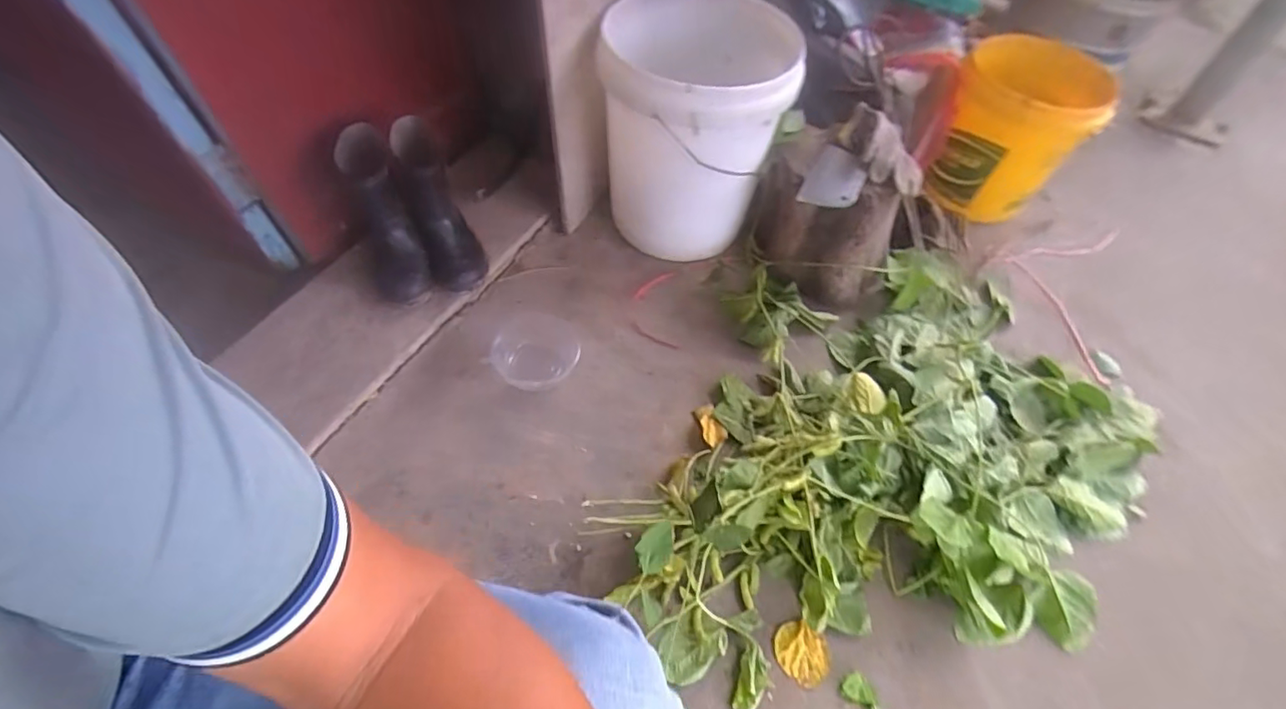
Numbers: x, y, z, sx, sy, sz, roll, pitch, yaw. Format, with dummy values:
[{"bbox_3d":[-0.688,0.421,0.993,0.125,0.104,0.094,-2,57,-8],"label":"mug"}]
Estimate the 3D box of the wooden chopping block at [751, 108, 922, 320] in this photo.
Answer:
[{"bbox_3d":[0.338,-0.251,0.994,0.252,0.268,0.200,20,56,10],"label":"wooden chopping block"}]

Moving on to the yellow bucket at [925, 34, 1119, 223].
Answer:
[{"bbox_3d":[0.727,-0.432,1.135,0.237,0.293,0.228,0,54,0],"label":"yellow bucket"}]

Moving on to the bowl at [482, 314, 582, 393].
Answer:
[{"bbox_3d":[-0.179,-0.007,0.941,0.146,0.037,0.149,27,58,14],"label":"bowl"}]

